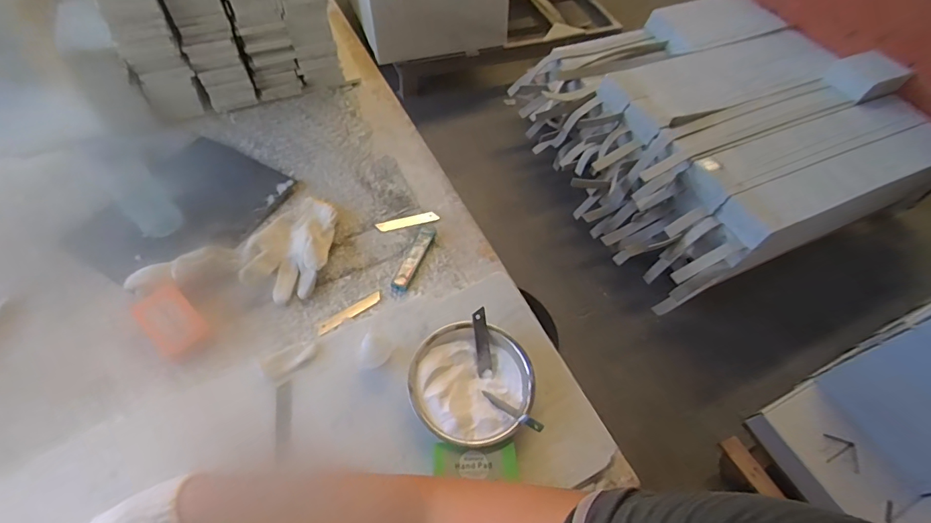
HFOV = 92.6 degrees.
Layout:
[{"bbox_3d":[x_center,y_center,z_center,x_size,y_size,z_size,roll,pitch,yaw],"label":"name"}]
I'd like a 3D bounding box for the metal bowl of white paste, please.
[{"bbox_3d":[0.007,0.154,0.558,0.146,0.040,0.147,2,56,-3],"label":"metal bowl of white paste"}]

